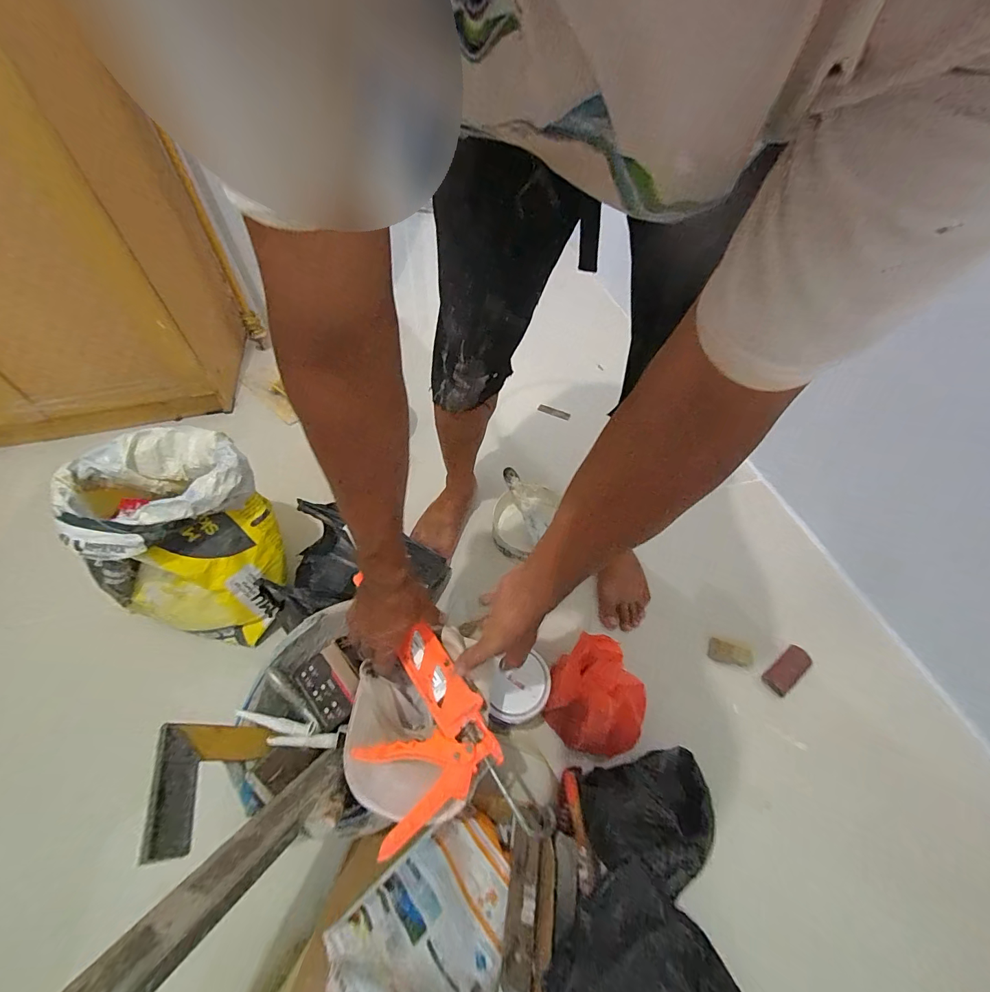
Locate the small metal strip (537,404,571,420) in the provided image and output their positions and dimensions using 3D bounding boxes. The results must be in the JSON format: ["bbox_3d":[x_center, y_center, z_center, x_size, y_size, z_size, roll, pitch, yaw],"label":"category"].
[{"bbox_3d":[0.178,-0.252,1.256,0.101,0.005,0.023,19,85,-4],"label":"small metal strip"}]

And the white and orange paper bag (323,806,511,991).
[{"bbox_3d":[-0.063,0.486,0.473,0.149,0.038,0.244,39,18,28],"label":"white and orange paper bag"}]

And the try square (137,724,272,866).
[{"bbox_3d":[-0.314,0.318,0.463,0.014,0.130,0.122,-33,50,9],"label":"try square"}]

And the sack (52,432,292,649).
[{"bbox_3d":[-0.545,0.072,0.749,0.302,0.289,0.252,10,54,5],"label":"sack"}]

